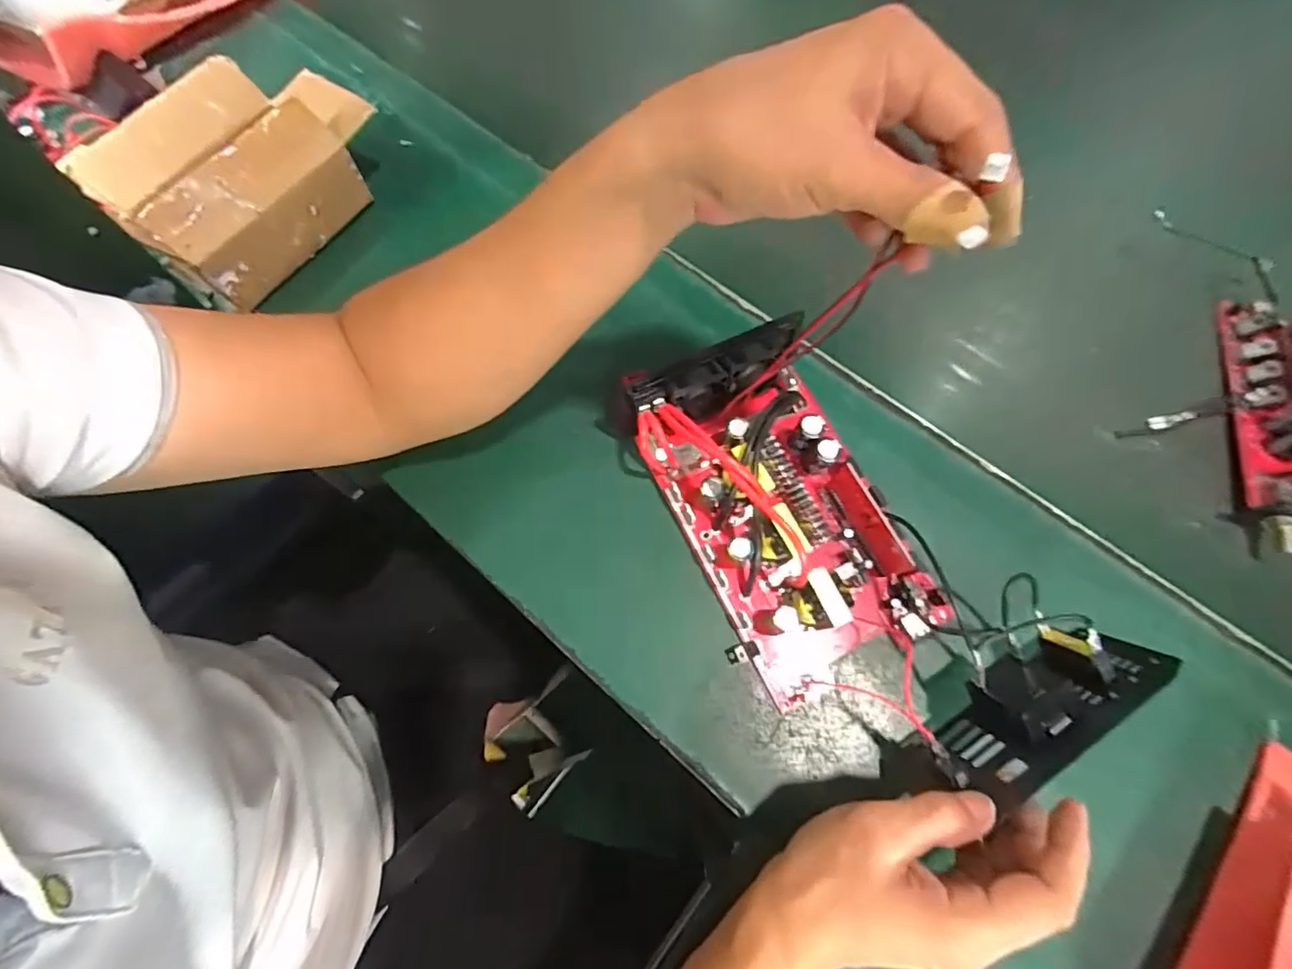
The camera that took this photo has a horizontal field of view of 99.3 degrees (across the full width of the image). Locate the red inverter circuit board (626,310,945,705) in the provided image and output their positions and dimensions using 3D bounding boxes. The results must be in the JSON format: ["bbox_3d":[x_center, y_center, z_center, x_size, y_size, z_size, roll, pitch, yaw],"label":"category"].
[{"bbox_3d":[0.089,0.015,0.346,0.127,0.064,0.219,-25,69,-10],"label":"red inverter circuit board"}]

